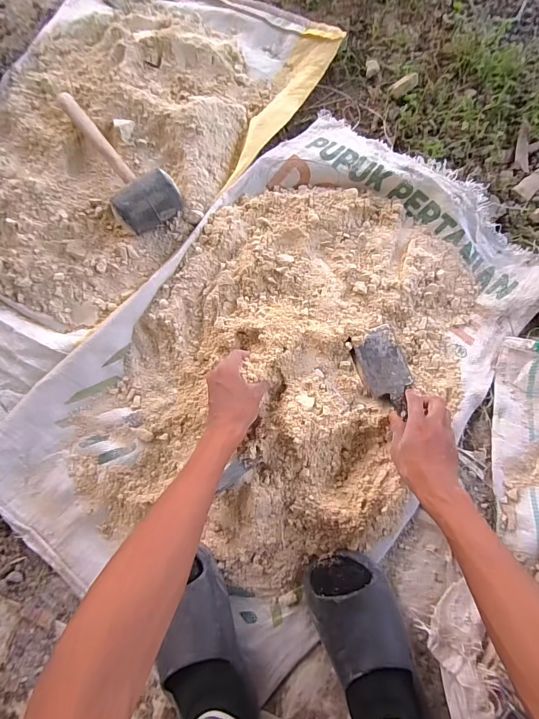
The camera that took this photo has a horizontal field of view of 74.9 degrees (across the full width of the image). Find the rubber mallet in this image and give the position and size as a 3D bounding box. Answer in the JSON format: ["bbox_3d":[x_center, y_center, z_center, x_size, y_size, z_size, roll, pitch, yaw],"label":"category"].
[{"bbox_3d":[-0.248,-0.339,0.578,0.100,0.068,0.280,-30,81,-5],"label":"rubber mallet"}]

